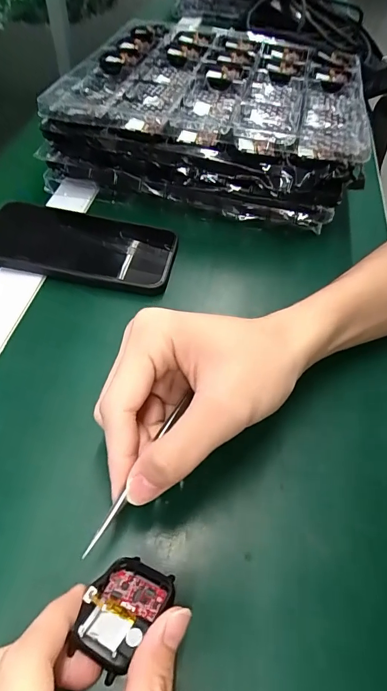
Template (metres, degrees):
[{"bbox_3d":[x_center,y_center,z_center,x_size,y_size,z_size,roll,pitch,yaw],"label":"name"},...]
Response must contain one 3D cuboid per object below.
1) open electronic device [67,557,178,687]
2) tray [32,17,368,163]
[{"bbox_3d":[-0.034,0.123,0.190,0.036,0.011,0.046,18,39,37],"label":"open electronic device"},{"bbox_3d":[0.027,-0.273,0.415,0.295,0.020,0.253,14,53,7],"label":"tray"}]

